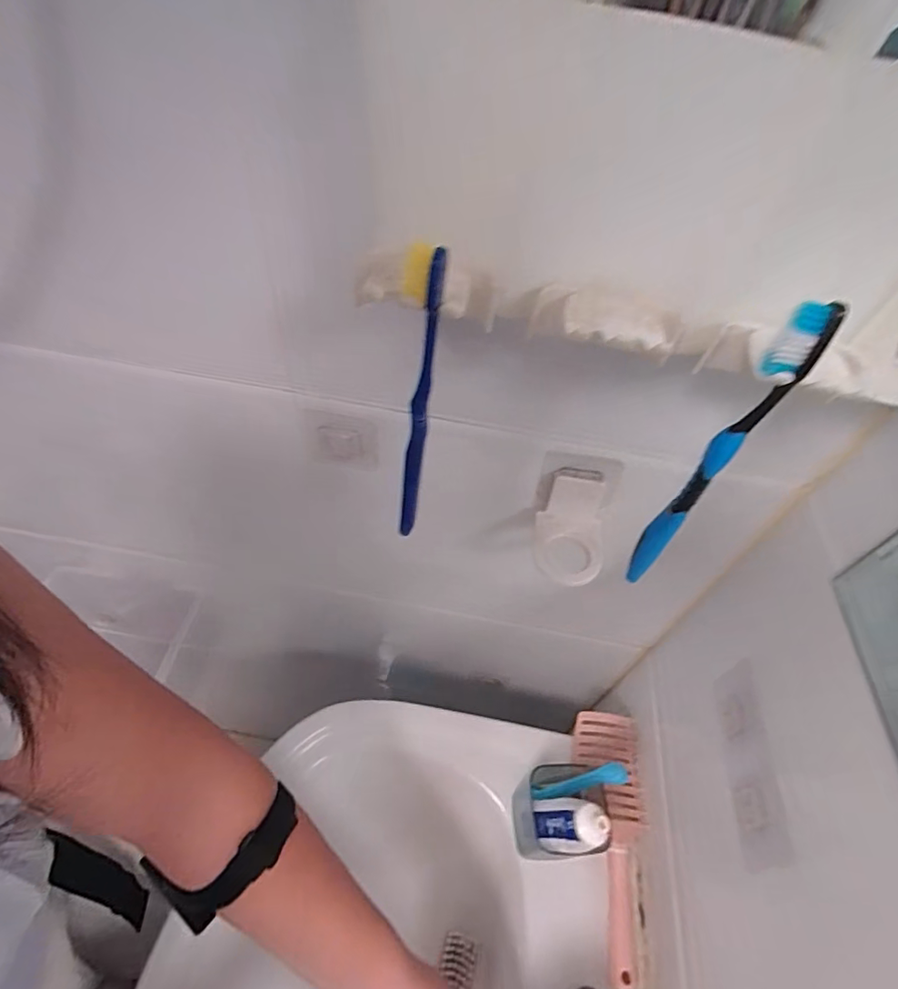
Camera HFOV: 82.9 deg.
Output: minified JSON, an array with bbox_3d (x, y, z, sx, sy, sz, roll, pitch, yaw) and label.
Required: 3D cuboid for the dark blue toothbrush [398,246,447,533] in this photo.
[{"bbox_3d":[-0.015,-0.036,0.251,0.022,0.171,0.010,0,50,-7],"label":"dark blue toothbrush"}]

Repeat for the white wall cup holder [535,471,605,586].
[{"bbox_3d":[0.097,0.028,0.395,0.053,0.059,0.073,7,50,-1],"label":"white wall cup holder"}]

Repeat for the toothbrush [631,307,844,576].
[{"bbox_3d":[0.124,-0.008,0.245,0.018,0.177,0.015,-23,56,-24],"label":"toothbrush"}]

